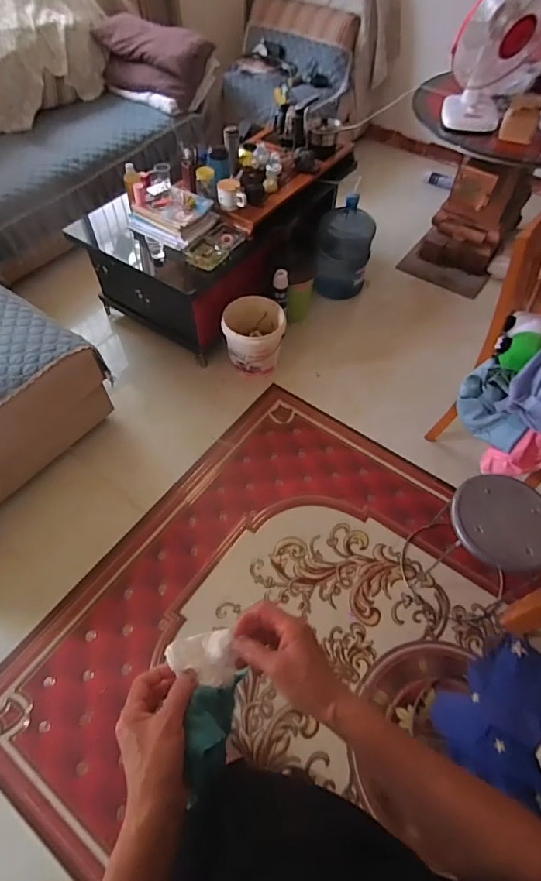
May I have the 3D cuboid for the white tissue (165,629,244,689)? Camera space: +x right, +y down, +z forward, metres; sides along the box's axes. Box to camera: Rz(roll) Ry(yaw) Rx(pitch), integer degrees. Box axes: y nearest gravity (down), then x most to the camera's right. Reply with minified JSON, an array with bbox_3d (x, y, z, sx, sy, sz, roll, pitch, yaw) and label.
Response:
[{"bbox_3d":[-0.074,0.242,0.477,0.074,0.035,0.058,-13,62,-10],"label":"white tissue"}]

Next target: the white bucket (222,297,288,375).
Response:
[{"bbox_3d":[-0.073,-0.450,1.909,0.258,0.258,0.261,0,58,-1],"label":"white bucket"}]

